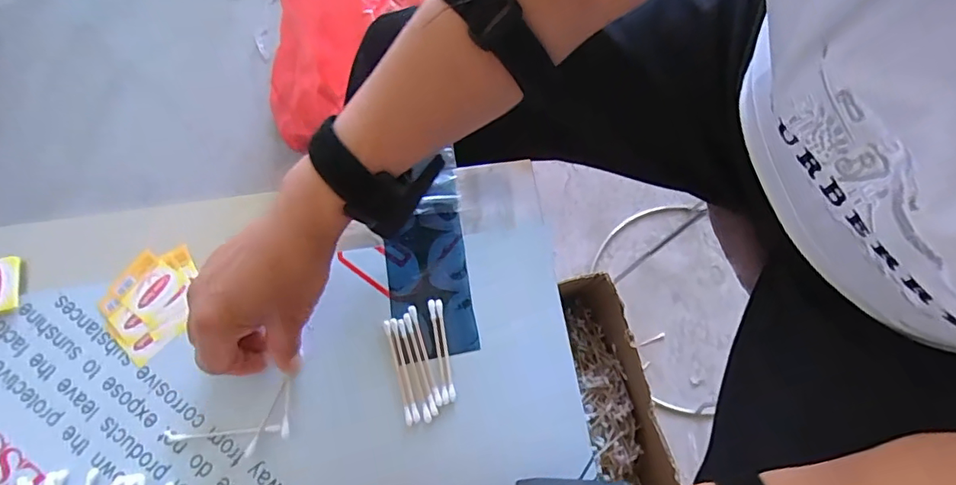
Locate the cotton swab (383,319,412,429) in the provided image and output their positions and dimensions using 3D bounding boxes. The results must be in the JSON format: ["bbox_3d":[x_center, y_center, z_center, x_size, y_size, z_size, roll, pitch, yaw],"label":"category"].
[{"bbox_3d":[-0.056,0.090,0.355,0.006,0.004,0.073,-15,73,-6],"label":"cotton swab"}]

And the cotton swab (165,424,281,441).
[{"bbox_3d":[-0.172,0.128,0.340,0.077,0.004,0.006,-2,72,-2],"label":"cotton swab"}]

